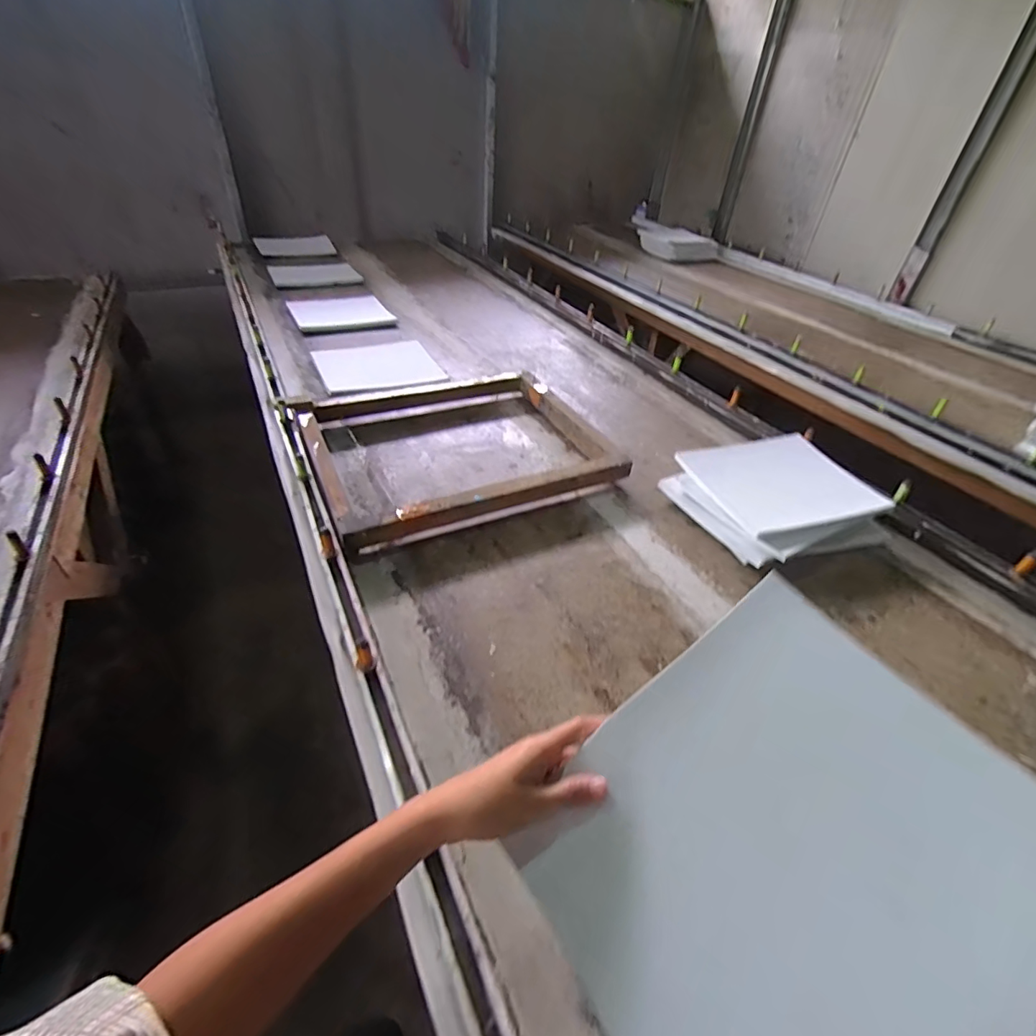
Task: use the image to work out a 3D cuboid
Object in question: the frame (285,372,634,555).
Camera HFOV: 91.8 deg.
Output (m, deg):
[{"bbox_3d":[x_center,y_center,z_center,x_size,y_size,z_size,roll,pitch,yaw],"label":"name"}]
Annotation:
[{"bbox_3d":[-0.115,-0.144,0.936,0.503,0.060,0.419,-17,45,-22],"label":"frame"}]

